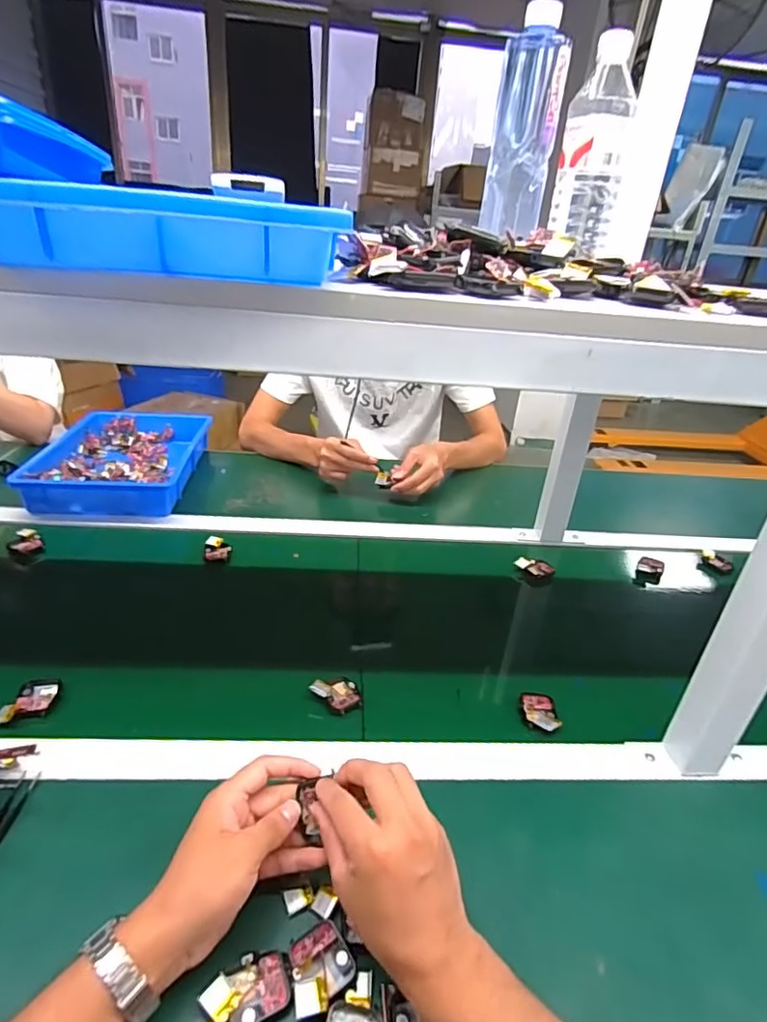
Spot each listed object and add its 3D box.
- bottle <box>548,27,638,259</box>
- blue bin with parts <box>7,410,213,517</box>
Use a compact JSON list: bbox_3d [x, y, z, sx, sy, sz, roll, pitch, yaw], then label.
[{"bbox_3d":[0.227,-0.388,0.584,0.071,0.194,0.070,14,30,14],"label":"bottle"},{"bbox_3d":[-0.480,-0.090,1.021,0.244,0.077,0.353,2,29,-6],"label":"blue bin with parts"}]

